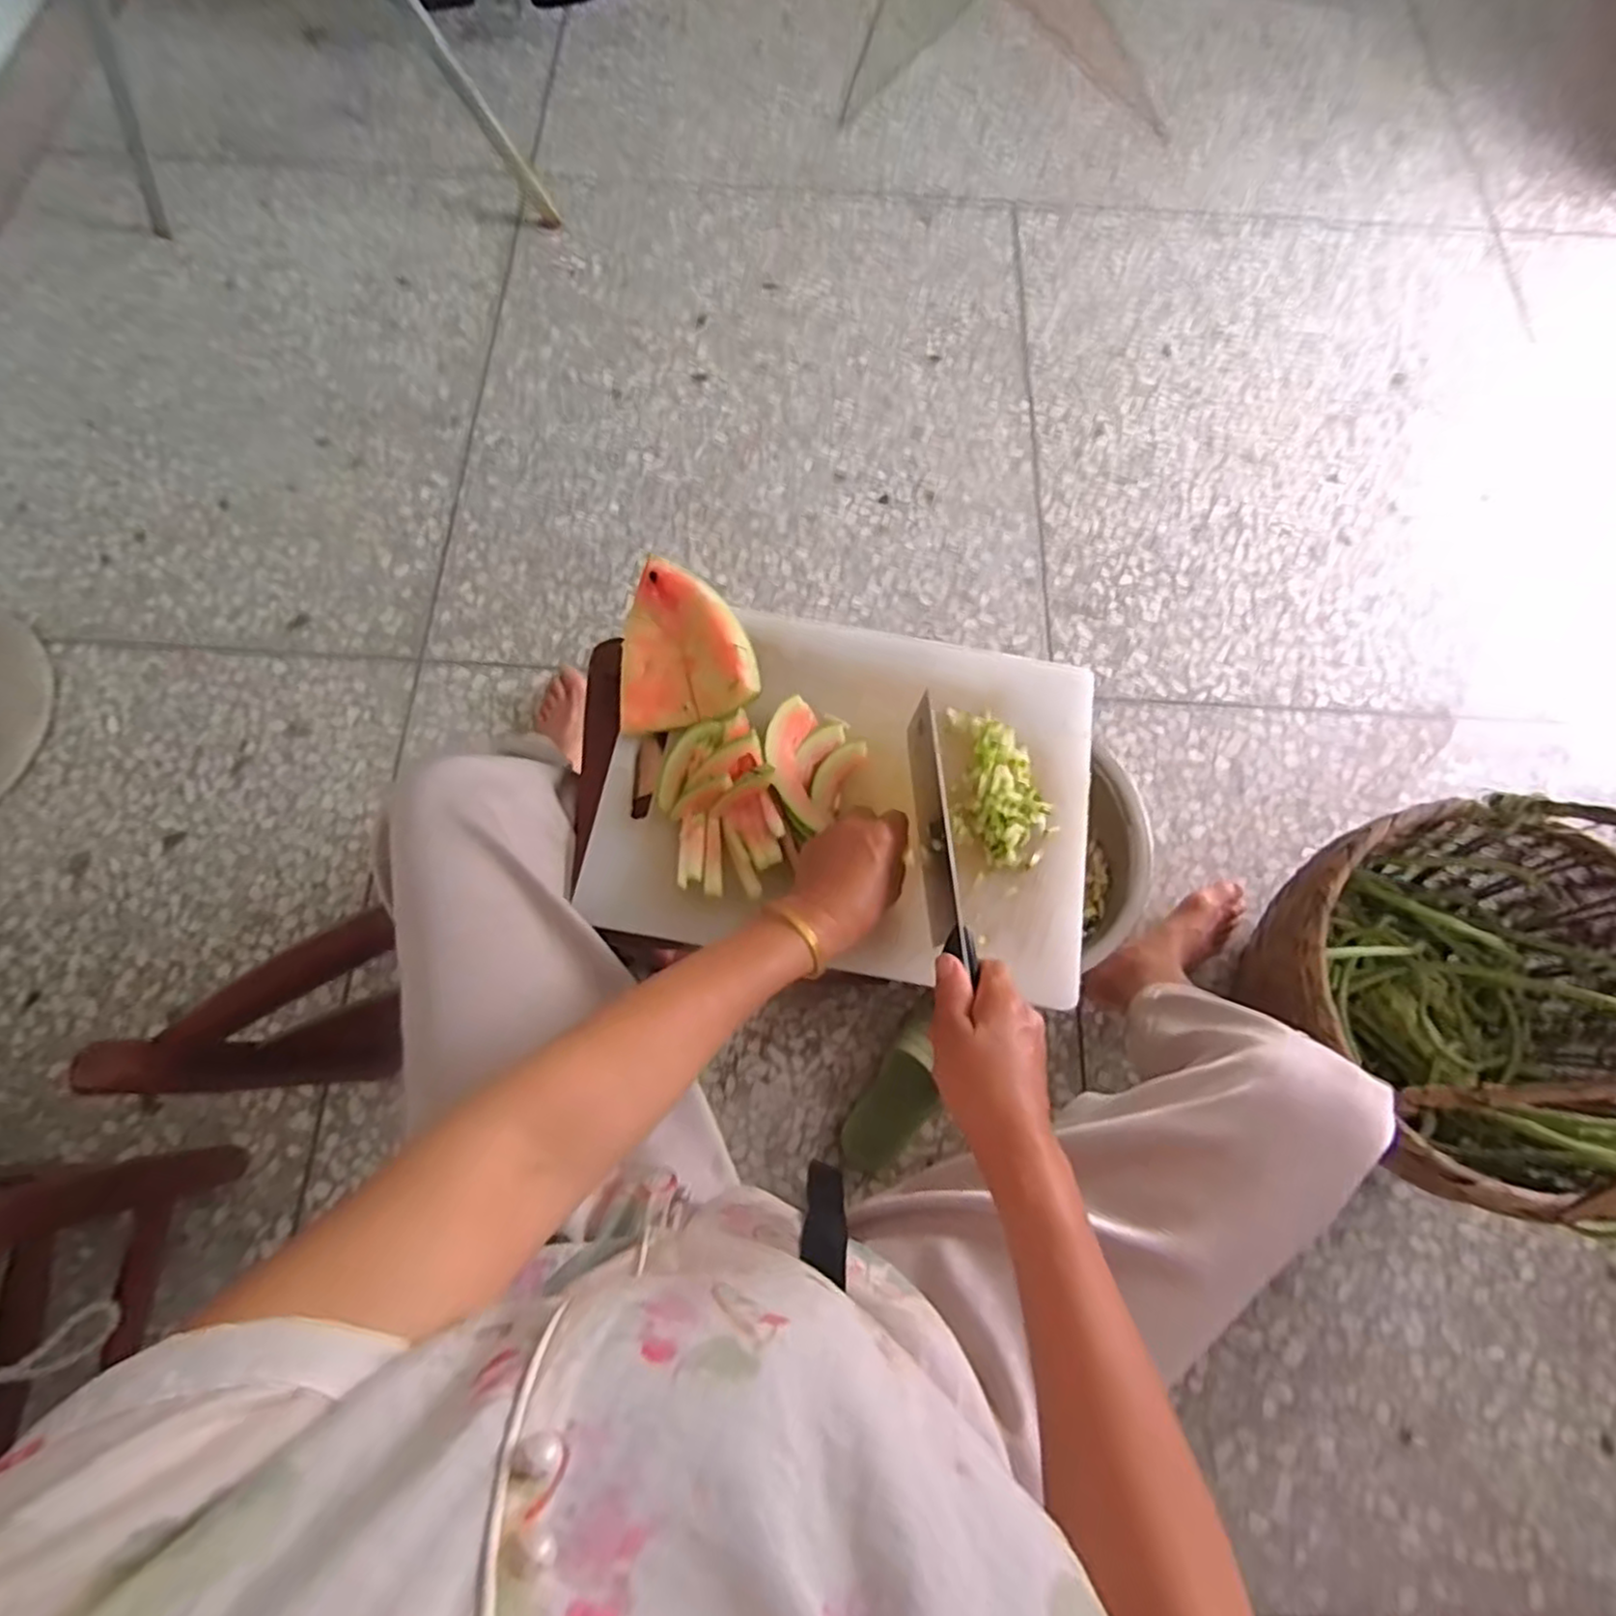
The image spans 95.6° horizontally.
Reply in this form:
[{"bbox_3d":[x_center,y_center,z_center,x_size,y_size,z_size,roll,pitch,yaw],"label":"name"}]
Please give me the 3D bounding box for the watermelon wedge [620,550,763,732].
[{"bbox_3d":[-0.103,-0.136,0.607,0.107,0.035,0.132,-8,72,-5],"label":"watermelon wedge"}]

